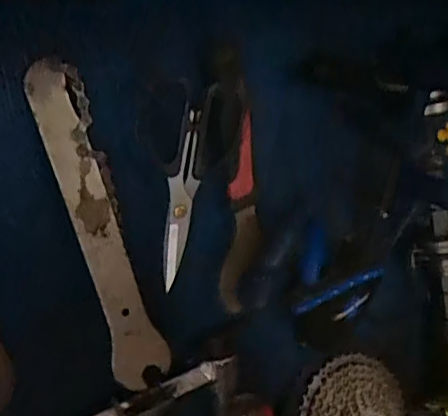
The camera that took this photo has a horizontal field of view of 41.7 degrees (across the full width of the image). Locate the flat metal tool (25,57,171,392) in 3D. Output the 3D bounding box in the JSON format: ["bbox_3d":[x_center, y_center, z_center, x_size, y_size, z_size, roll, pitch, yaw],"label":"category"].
[{"bbox_3d":[-0.096,0.017,0.458,0.042,0.259,0.006,-17,12,-15],"label":"flat metal tool"}]

